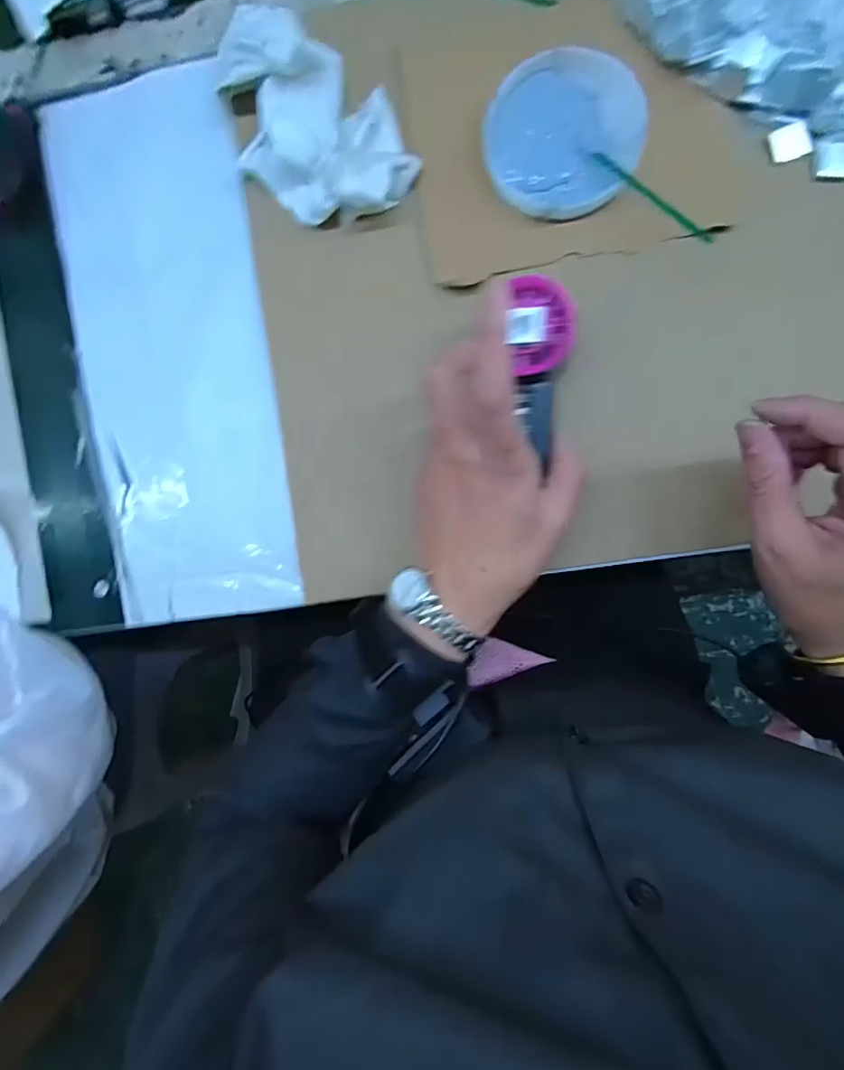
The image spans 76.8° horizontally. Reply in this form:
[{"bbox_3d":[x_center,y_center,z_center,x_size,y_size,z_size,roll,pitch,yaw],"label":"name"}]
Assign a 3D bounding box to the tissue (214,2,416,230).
[{"bbox_3d":[-0.078,-0.279,0.356,0.158,0.050,0.098,43,94,4],"label":"tissue"}]

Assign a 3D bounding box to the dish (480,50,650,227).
[{"bbox_3d":[0.092,-0.262,0.352,0.097,0.020,0.097,0,91,6],"label":"dish"}]

